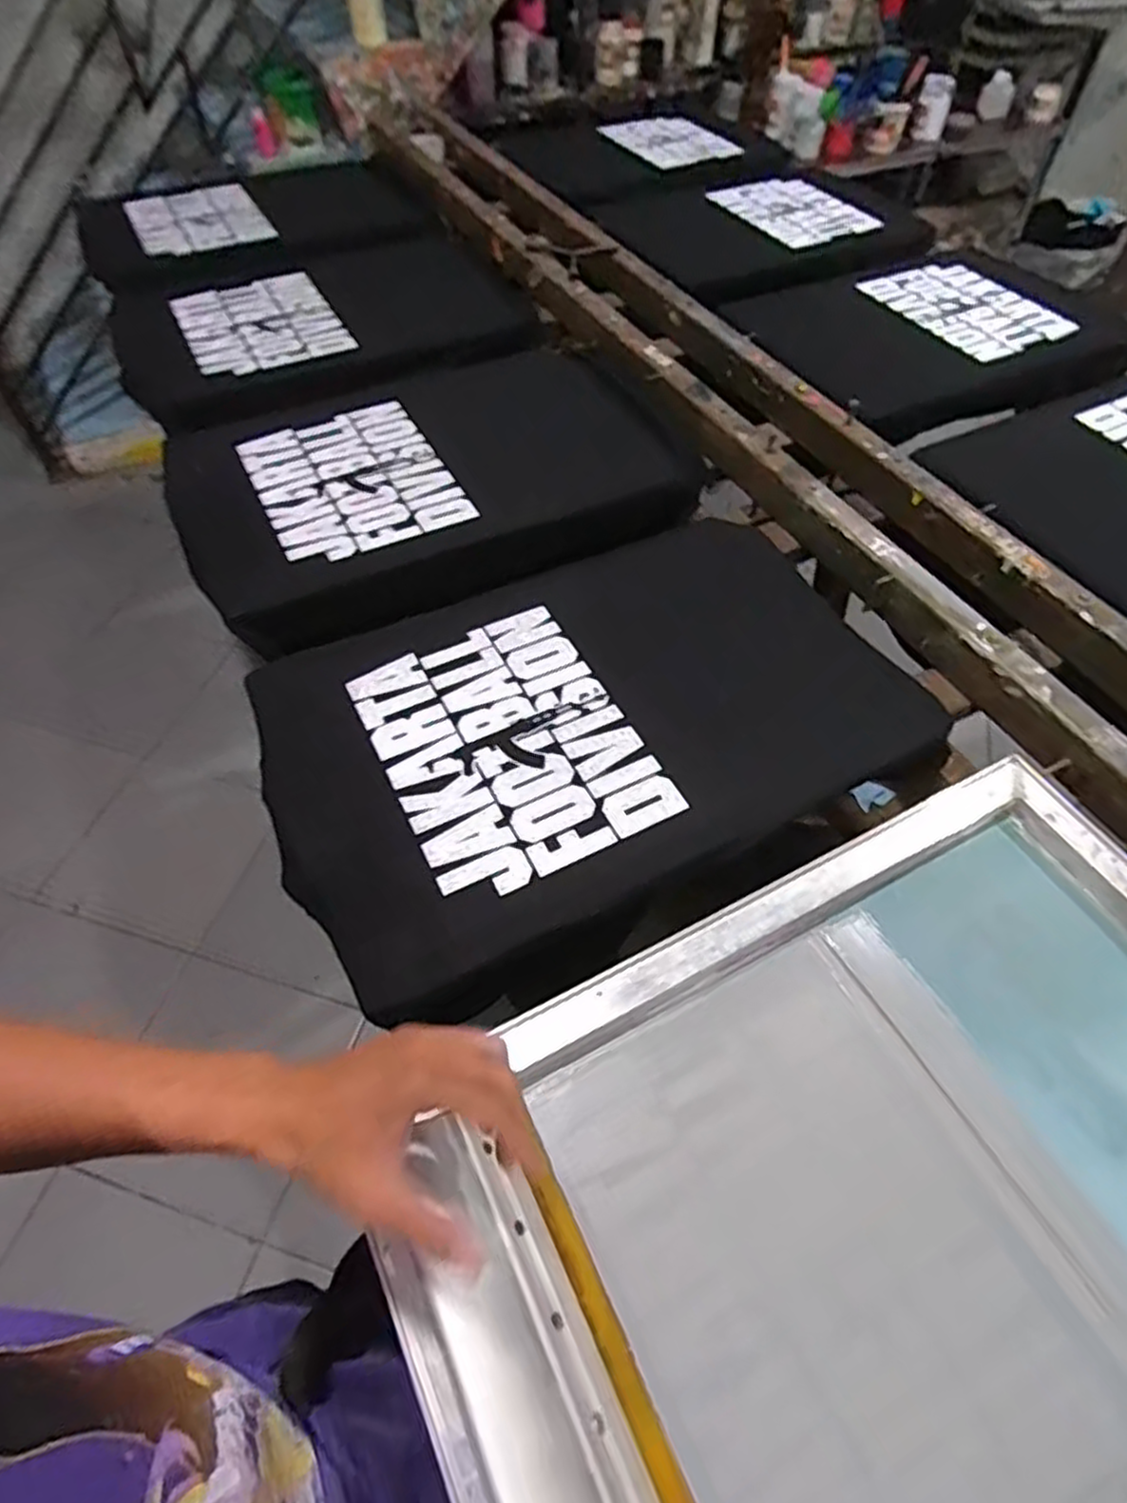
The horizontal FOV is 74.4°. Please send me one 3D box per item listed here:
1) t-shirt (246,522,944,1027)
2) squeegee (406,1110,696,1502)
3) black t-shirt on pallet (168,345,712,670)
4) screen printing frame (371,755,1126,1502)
[{"bbox_3d":[0.027,-0.034,0.764,0.631,0.027,0.429,-19,56,-15],"label":"t-shirt"},{"bbox_3d":[0.002,0.367,0.400,0.123,0.032,0.323,9,42,-50],"label":"squeegee"},{"bbox_3d":[-0.184,-0.405,1.058,0.682,0.119,0.470,-21,57,-14],"label":"black t-shirt on pallet"},{"bbox_3d":[0.259,0.298,0.505,0.615,0.042,0.457,-23,57,-17],"label":"screen printing frame"}]

